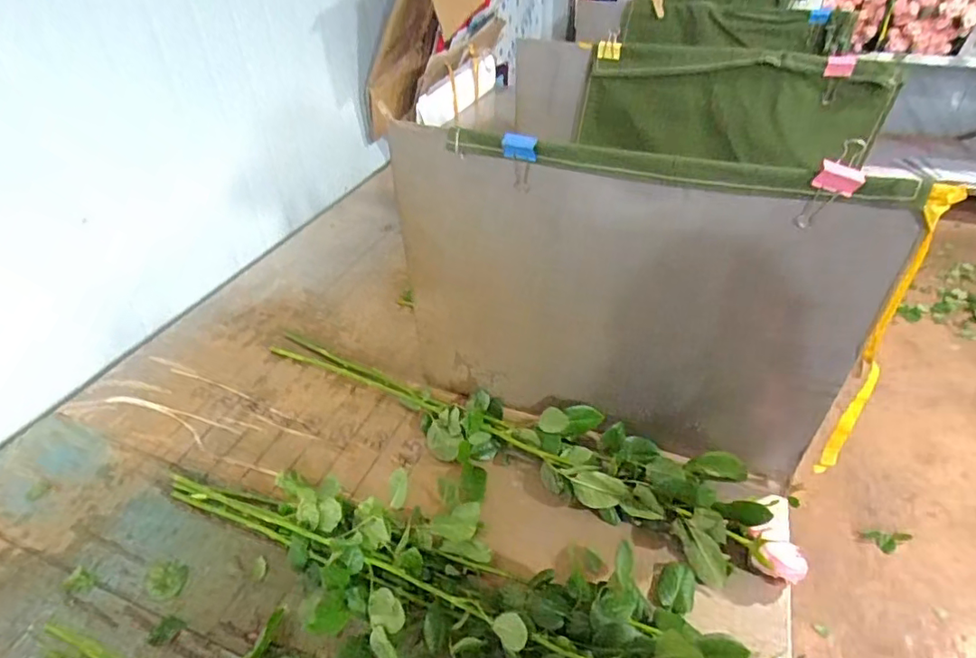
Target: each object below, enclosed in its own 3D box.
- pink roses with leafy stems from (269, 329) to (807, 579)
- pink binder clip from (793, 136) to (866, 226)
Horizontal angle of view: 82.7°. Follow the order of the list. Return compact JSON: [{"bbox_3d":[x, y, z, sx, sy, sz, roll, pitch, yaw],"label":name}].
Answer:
[{"bbox_3d":[0.012,0.115,0.756,0.771,0.073,0.149,20,42,23],"label":"pink roses with leafy stems"},{"bbox_3d":[0.284,-0.117,0.455,0.036,0.079,0.014,19,41,22],"label":"pink binder clip"}]

